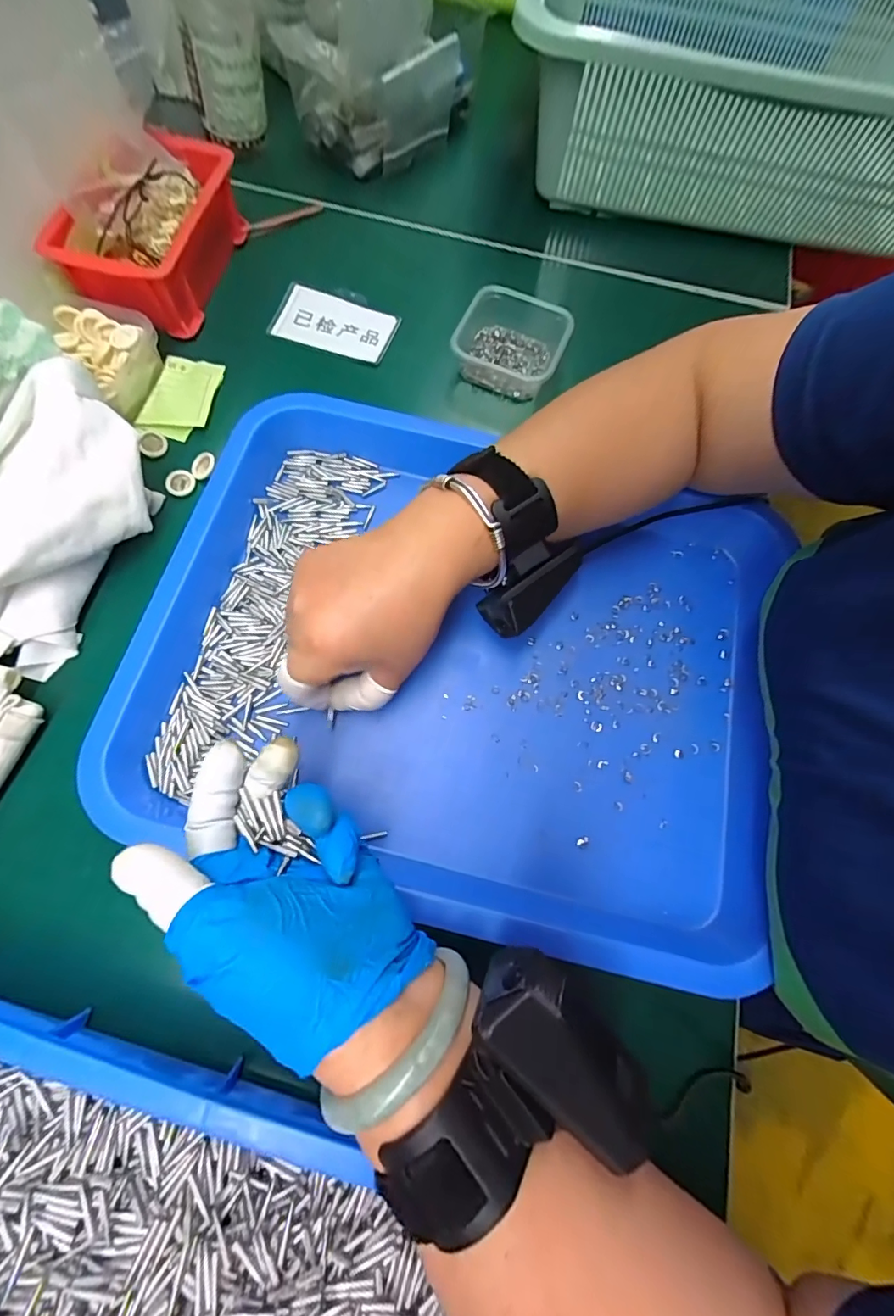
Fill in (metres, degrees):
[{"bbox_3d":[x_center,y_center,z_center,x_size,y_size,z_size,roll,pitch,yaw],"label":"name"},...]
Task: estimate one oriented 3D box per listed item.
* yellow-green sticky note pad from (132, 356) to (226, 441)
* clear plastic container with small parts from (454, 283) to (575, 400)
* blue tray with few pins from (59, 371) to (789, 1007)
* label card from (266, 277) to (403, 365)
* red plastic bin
[{"bbox_3d":[-0.201,-0.200,0.370,0.049,0.009,0.074,8,70,0],"label":"yellow-green sticky note pad"},{"bbox_3d":[0.049,-0.245,0.388,0.085,0.038,0.079,16,72,2],"label":"clear plastic container with small parts"},{"bbox_3d":[0.010,-0.005,0.305,0.401,0.053,0.299,13,70,1],"label":"blue tray with few pins"},{"bbox_3d":[-0.094,-0.276,0.403,0.099,0.009,0.058,17,79,1],"label":"label card"},{"bbox_3d":[-0.226,-0.331,0.384,0.101,0.065,0.146,8,72,-1],"label":"red plastic bin"}]

